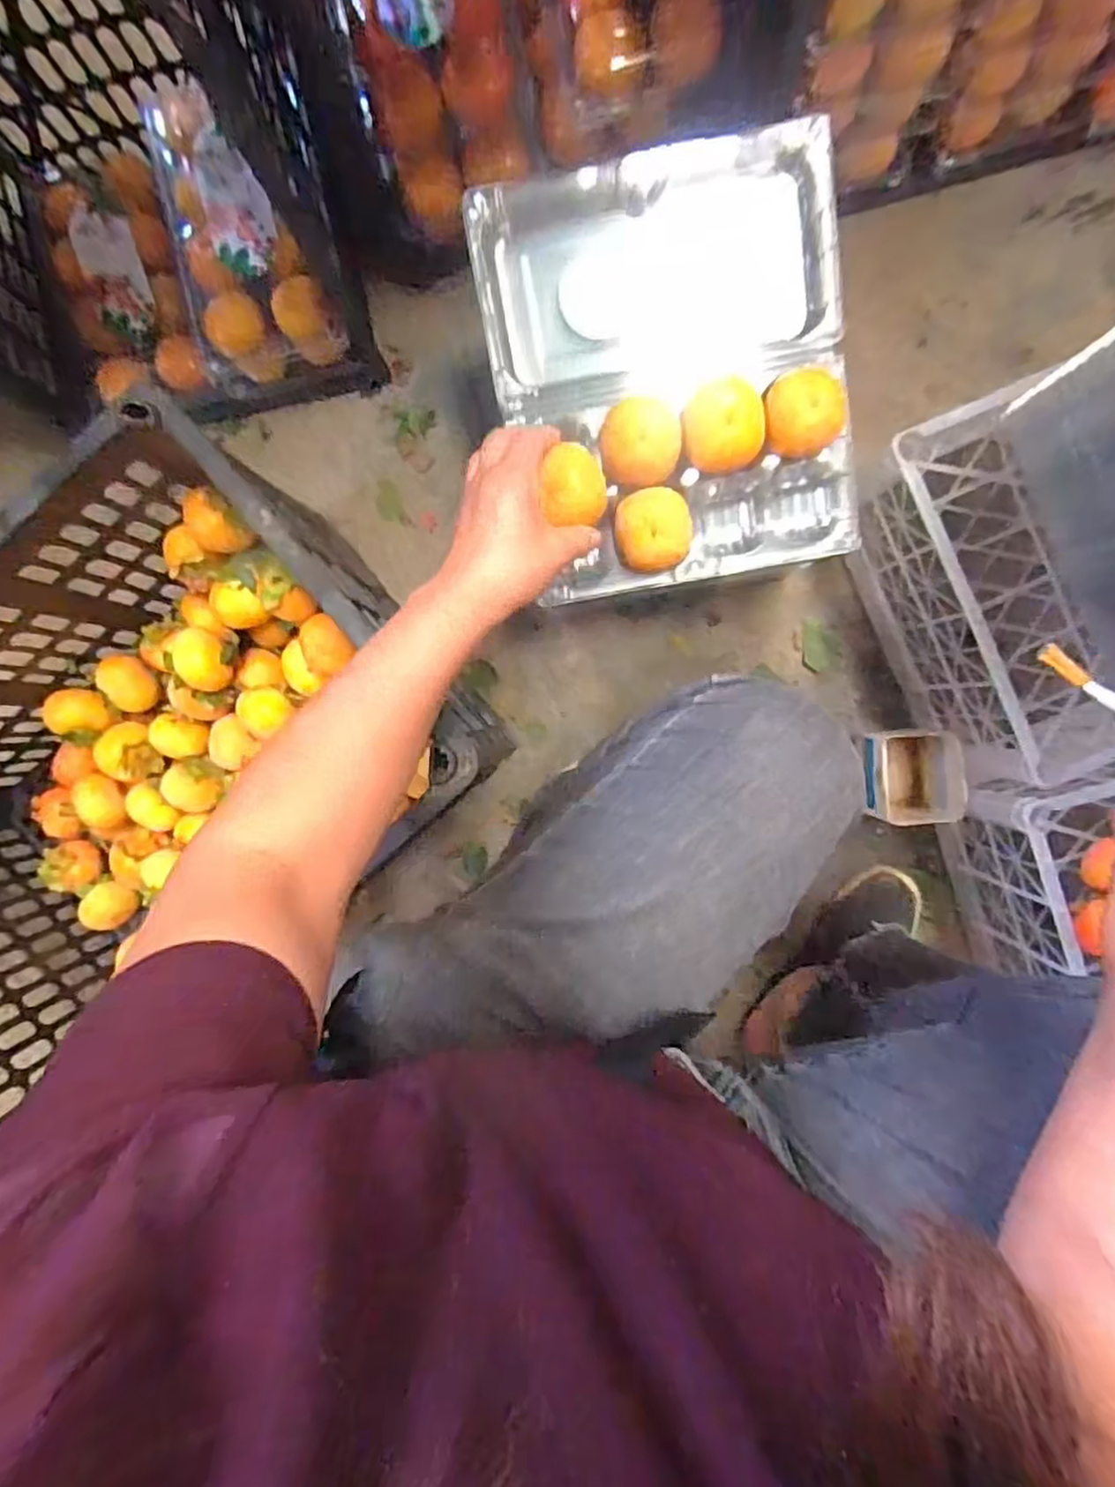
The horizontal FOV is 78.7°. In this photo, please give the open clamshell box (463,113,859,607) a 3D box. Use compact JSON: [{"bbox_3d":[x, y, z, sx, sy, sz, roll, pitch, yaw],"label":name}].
[{"bbox_3d":[0.085,-0.282,0.515,0.262,0.070,0.309,-11,93,3],"label":"open clamshell box"}]

